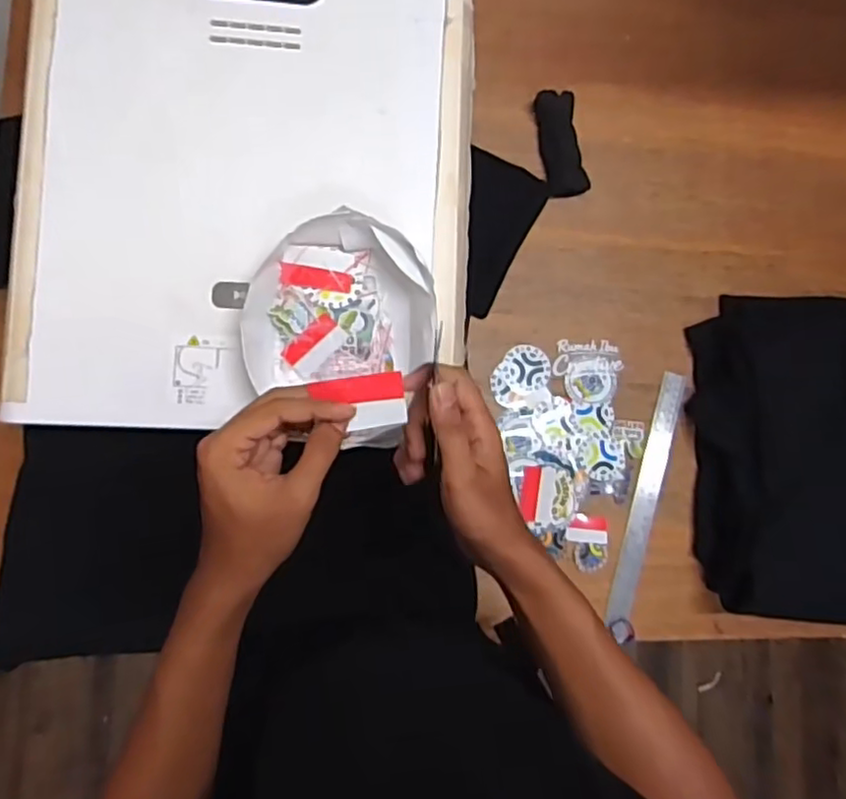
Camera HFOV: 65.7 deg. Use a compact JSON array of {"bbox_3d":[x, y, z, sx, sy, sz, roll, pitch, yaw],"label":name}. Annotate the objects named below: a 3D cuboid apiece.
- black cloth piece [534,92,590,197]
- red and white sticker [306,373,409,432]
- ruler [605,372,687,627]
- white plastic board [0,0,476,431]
[{"bbox_3d":[0.168,-0.310,0.800,0.049,0.025,0.125,-10,87,-8],"label":"black cloth piece"},{"bbox_3d":[-0.043,0.002,0.430,0.060,0.006,0.035,-5,86,-8],"label":"red and white sticker"},{"bbox_3d":[0.266,0.114,0.783,0.032,0.008,0.299,16,82,2],"label":"ruler"},{"bbox_3d":[-0.153,-0.228,0.601,0.398,0.023,0.499,2,85,-7],"label":"white plastic board"}]

